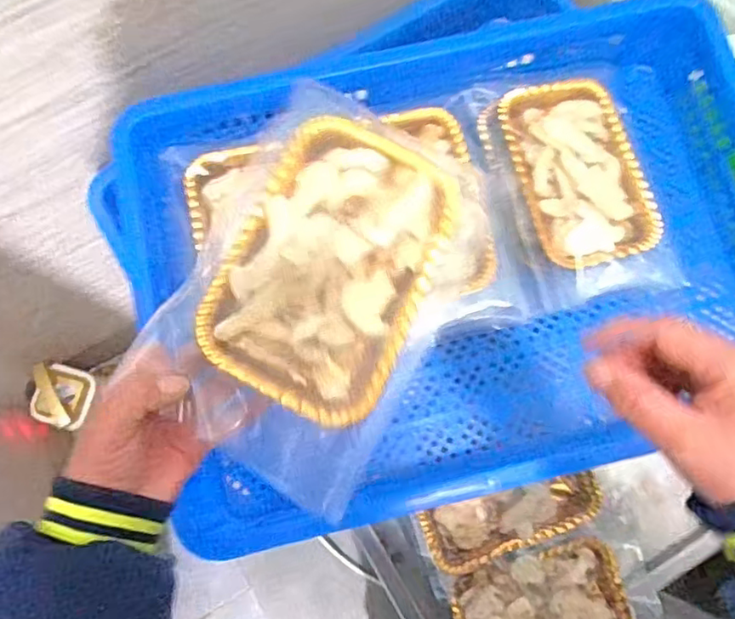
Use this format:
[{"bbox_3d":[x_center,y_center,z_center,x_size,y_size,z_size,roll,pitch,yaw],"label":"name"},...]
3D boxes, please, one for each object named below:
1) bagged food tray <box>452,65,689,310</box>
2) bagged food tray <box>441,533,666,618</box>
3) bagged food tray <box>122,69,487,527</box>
[{"bbox_3d":[0.207,-0.129,0.597,0.161,0.054,0.247,-18,79,-5],"label":"bagged food tray"},{"bbox_3d":[0.186,0.318,0.638,0.193,0.045,0.131,-5,78,-2],"label":"bagged food tray"},{"bbox_3d":[-0.030,-0.016,0.386,0.146,0.035,0.241,29,72,-9],"label":"bagged food tray"}]

